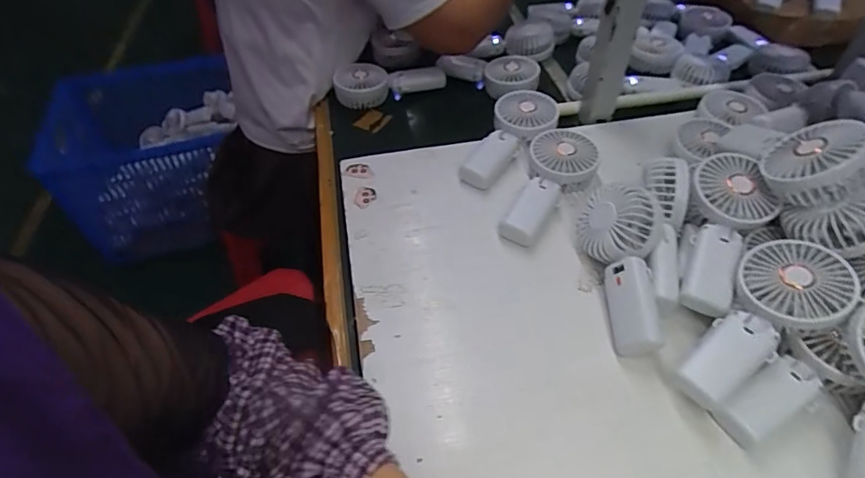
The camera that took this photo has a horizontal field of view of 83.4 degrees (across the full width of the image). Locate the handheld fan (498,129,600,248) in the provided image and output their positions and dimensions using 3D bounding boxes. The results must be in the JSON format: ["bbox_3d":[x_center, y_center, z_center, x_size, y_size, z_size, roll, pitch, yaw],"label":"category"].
[{"bbox_3d":[0.148,-0.065,0.592,0.084,0.050,0.180,16,50,14],"label":"handheld fan"}]

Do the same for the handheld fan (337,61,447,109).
[{"bbox_3d":[-0.072,-0.260,0.798,0.182,0.045,0.076,-17,50,-15],"label":"handheld fan"}]

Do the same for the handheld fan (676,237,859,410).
[{"bbox_3d":[0.289,0.073,0.429,0.188,0.044,0.084,-41,58,-10],"label":"handheld fan"}]

